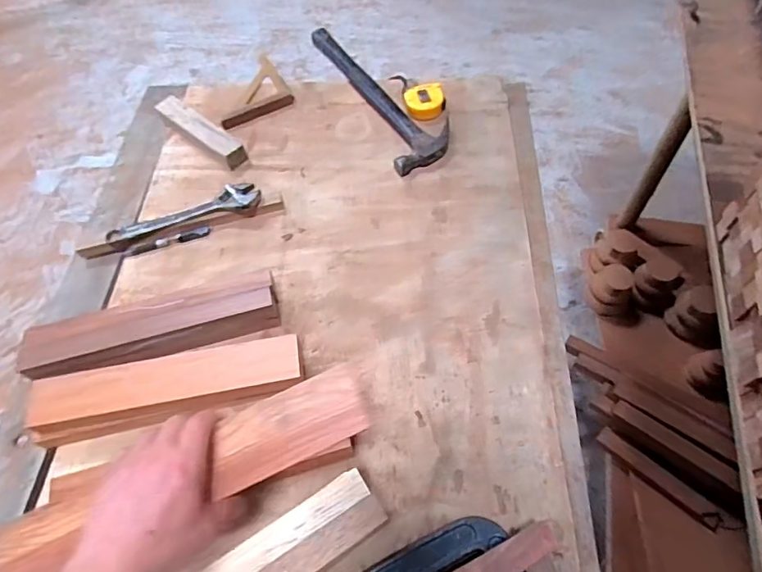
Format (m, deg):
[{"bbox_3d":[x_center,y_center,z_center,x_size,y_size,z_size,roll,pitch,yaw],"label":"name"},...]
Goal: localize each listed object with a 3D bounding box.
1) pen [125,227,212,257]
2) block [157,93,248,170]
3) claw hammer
[{"bbox_3d":[-0.335,-0.068,0.789,0.132,0.014,0.013,-17,60,-6],"label":"pen"},{"bbox_3d":[-0.322,-0.275,0.892,0.203,0.042,0.047,35,68,22],"label":"block"},{"bbox_3d":[0.000,-0.365,0.919,0.115,0.034,0.402,-24,61,-10],"label":"claw hammer"}]

